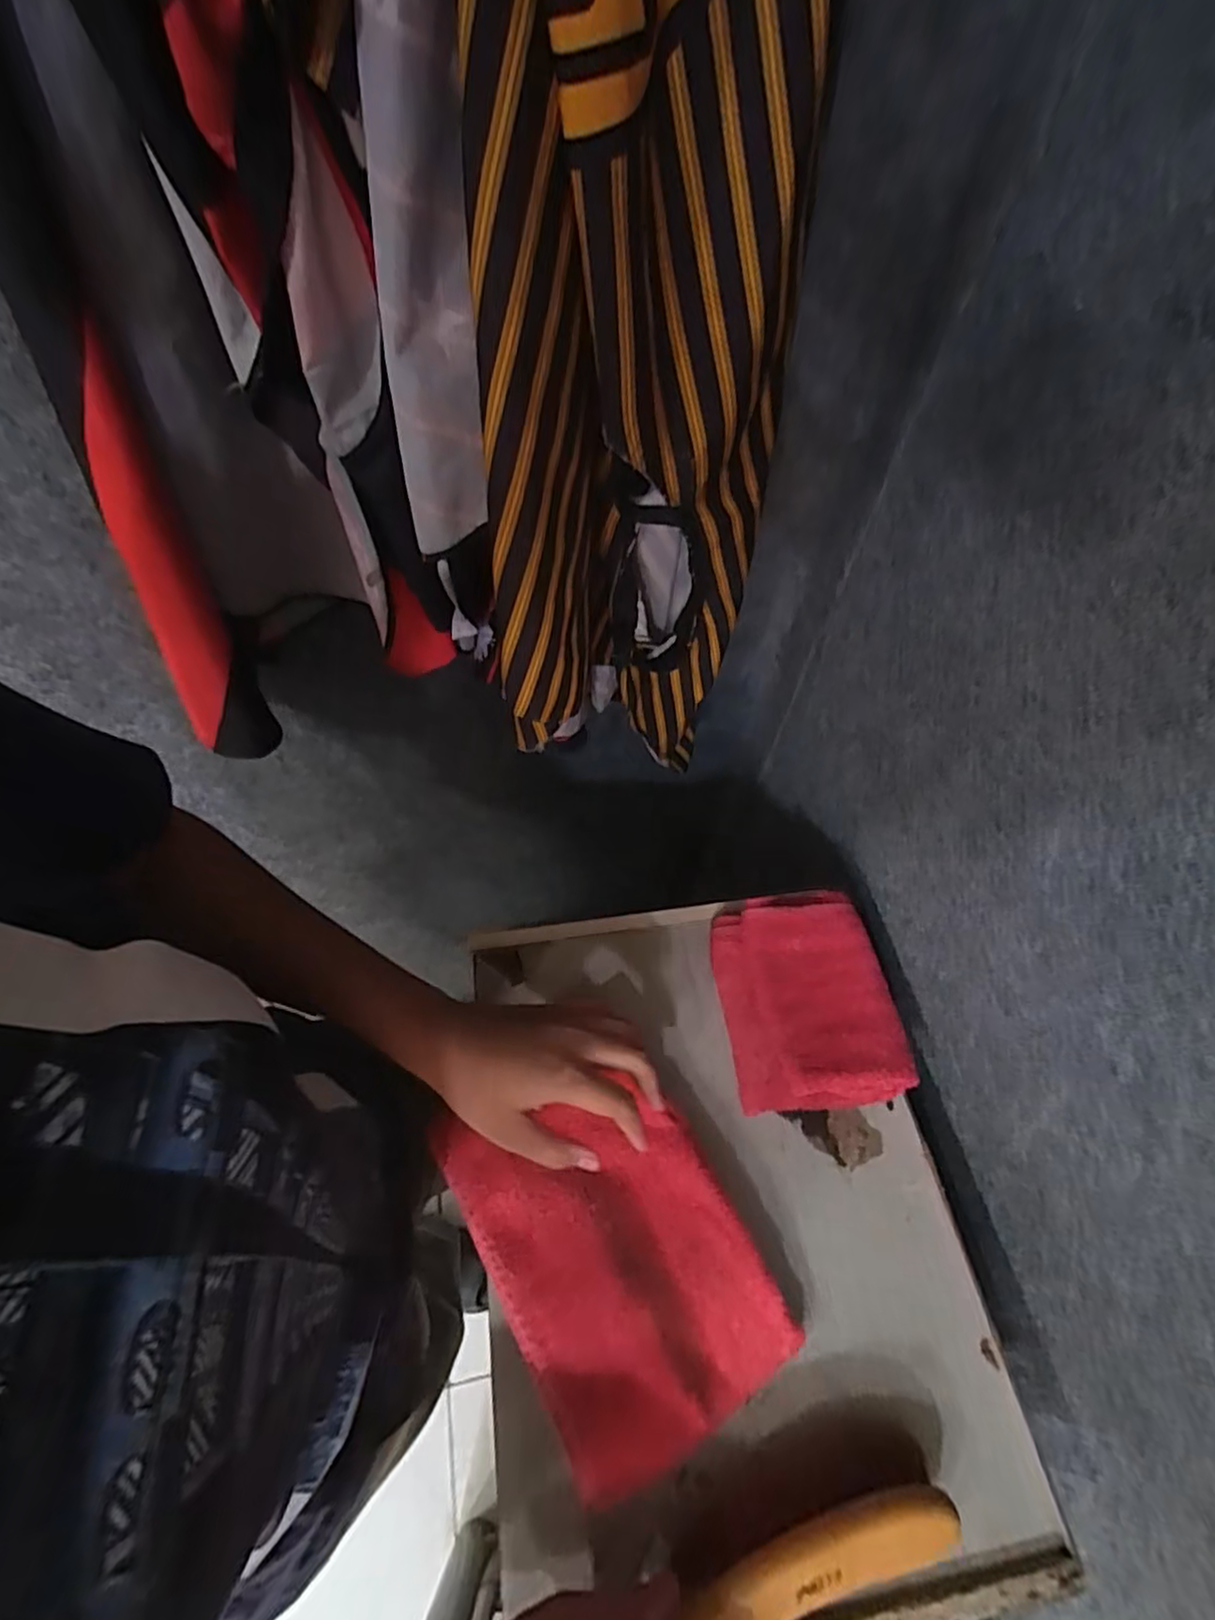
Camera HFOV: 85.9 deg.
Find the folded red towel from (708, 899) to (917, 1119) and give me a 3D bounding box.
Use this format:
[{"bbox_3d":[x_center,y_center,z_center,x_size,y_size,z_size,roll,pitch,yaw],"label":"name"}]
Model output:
[{"bbox_3d":[0.144,0.137,0.479,0.117,0.045,0.148,-6,58,-7],"label":"folded red towel"}]

